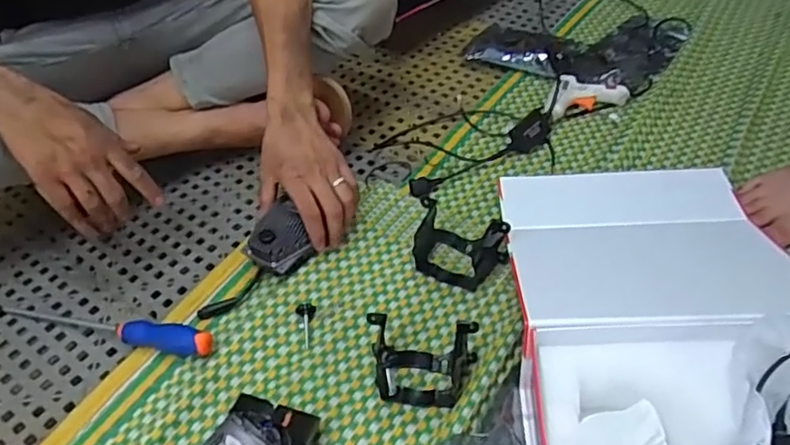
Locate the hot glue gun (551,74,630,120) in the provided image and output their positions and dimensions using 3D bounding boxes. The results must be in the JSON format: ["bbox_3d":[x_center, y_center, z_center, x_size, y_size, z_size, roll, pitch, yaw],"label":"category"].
[{"bbox_3d":[0.283,-0.194,0.943,0.126,0.024,0.074,-14,47,-8],"label":"hot glue gun"}]

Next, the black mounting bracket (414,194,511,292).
[{"bbox_3d":[0.073,0.027,0.719,0.109,0.065,0.065,14,49,17],"label":"black mounting bracket"}]

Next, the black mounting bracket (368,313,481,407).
[{"bbox_3d":[0.025,0.127,0.616,0.112,0.079,0.080,3,47,8],"label":"black mounting bracket"}]

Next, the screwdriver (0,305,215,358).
[{"bbox_3d":[-0.339,0.114,0.699,0.292,0.025,0.027,8,47,12],"label":"screwdriver"}]

